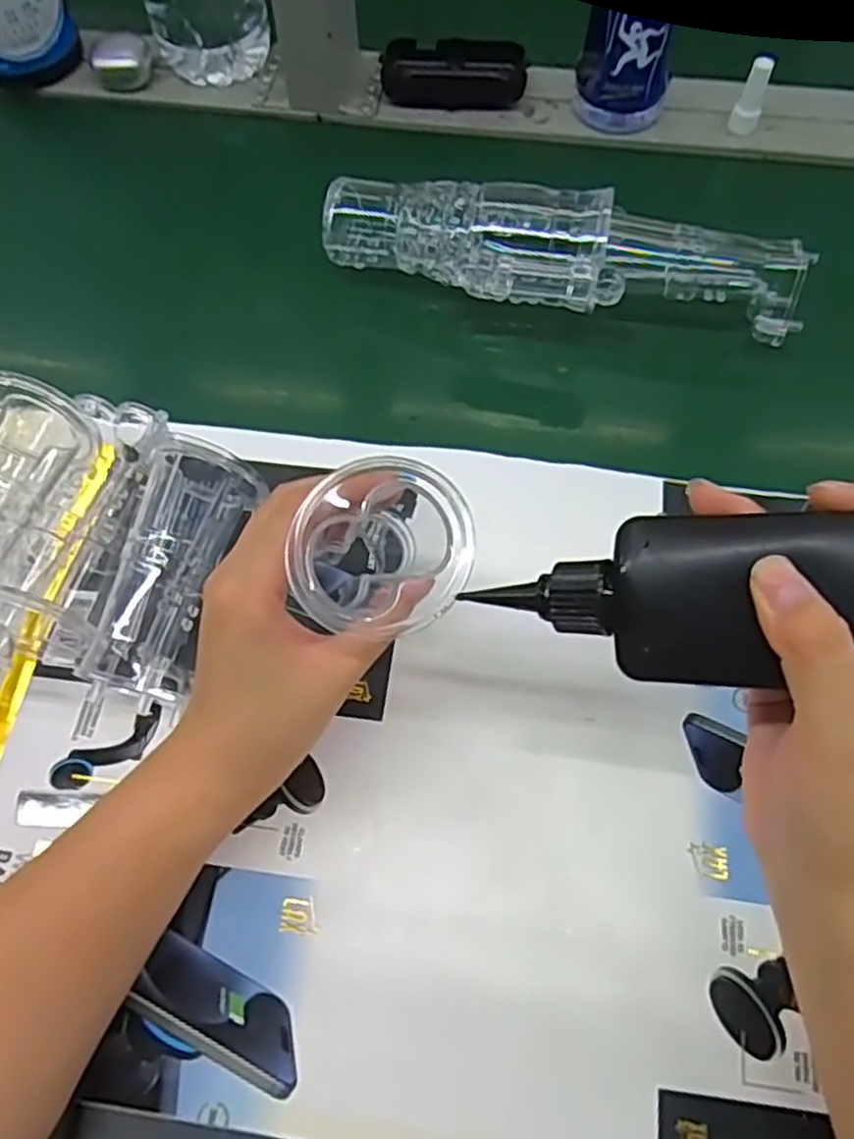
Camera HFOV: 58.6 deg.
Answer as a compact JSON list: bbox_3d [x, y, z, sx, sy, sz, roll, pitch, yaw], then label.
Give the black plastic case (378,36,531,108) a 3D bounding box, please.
[{"bbox_3d":[0.022,-0.389,0.597,0.109,0.028,0.043,4,65,2],"label":"black plastic case"}]

